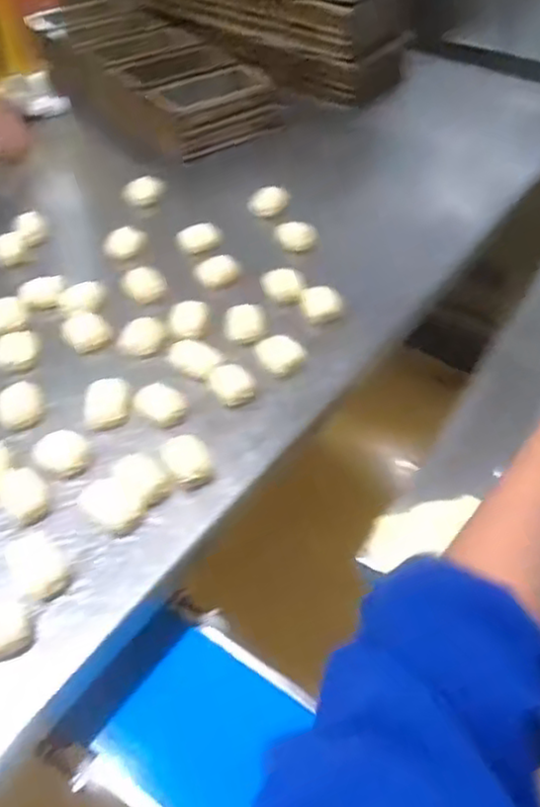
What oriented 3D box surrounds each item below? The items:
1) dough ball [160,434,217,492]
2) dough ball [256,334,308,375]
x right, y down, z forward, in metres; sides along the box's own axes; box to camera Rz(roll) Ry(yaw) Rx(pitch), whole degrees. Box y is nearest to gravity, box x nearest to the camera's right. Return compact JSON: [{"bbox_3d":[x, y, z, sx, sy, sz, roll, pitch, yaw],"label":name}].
[{"bbox_3d":[-0.092,0.060,0.764,0.047,0.026,0.071,-15,49,-14],"label":"dough ball"},{"bbox_3d":[0.012,-0.064,0.878,0.049,0.031,0.050,-20,51,-18],"label":"dough ball"}]

